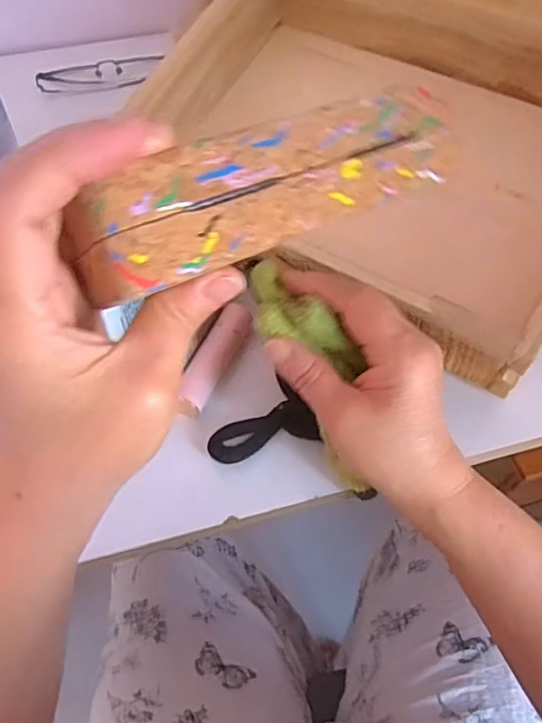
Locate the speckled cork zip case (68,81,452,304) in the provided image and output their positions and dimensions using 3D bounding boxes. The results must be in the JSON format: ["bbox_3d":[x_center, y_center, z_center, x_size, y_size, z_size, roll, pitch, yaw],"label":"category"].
[{"bbox_3d":[0.008,-0.066,0.207,0.164,0.028,0.030,-27,61,-25],"label":"speckled cork zip case"}]

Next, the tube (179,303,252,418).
[{"bbox_3d":[-0.037,-0.003,0.366,0.019,0.012,0.082,21,60,12],"label":"tube"}]

